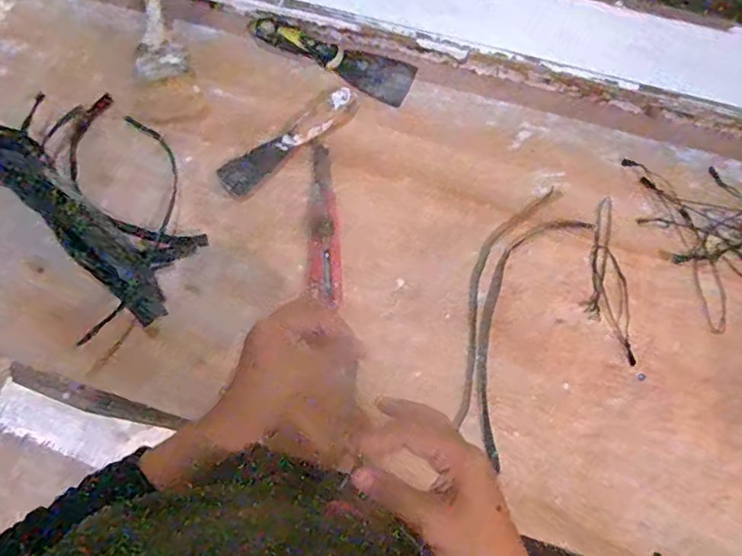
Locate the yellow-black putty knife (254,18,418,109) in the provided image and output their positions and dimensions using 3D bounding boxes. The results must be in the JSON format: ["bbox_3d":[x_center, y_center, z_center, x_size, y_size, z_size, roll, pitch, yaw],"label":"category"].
[{"bbox_3d":[-0.045,-0.253,0.653,0.189,0.015,0.057,21,74,8],"label":"yellow-black putty knife"}]

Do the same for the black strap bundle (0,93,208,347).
[{"bbox_3d":[-0.288,-0.086,0.595,0.175,0.024,0.281,-38,75,-10],"label":"black strap bundle"}]

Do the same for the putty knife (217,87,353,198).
[{"bbox_3d":[-0.092,-0.153,0.623,0.169,0.020,0.039,-41,75,-11],"label":"putty knife"}]

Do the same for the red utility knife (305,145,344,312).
[{"bbox_3d":[-0.051,-0.056,0.597,0.035,0.008,0.176,-3,71,-2],"label":"red utility knife"}]

